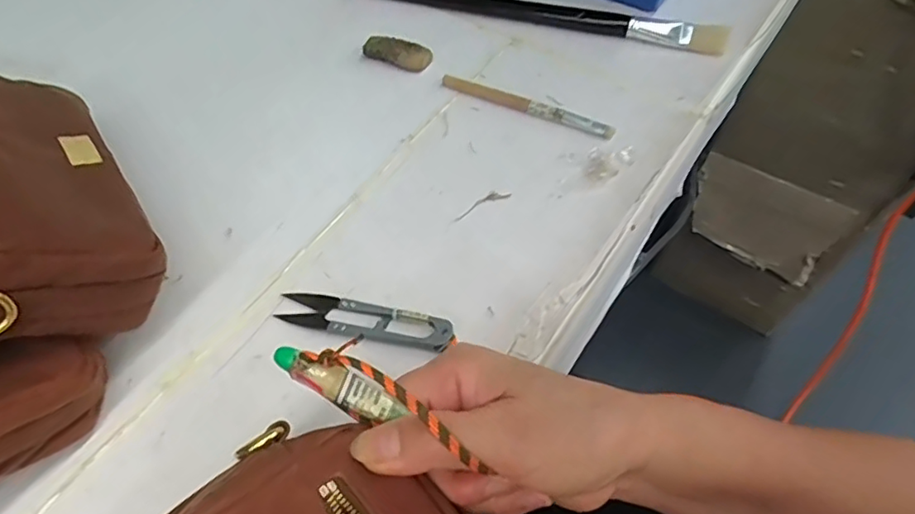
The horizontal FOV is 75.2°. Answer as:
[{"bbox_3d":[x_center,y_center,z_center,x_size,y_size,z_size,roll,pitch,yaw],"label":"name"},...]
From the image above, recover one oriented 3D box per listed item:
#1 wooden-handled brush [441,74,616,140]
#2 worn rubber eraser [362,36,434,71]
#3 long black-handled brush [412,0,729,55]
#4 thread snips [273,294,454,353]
[{"bbox_3d":[0.048,-0.109,0.421,0.130,0.008,0.011,22,61,16],"label":"wooden-handled brush"},{"bbox_3d":[-0.046,-0.158,0.454,0.054,0.009,0.023,26,62,18],"label":"worn rubber eraser"},{"bbox_3d":[0.058,-0.201,0.474,0.300,0.011,0.026,13,59,11],"label":"long black-handled brush"},{"bbox_3d":[-0.052,0.034,0.331,0.100,0.012,0.022,11,58,10],"label":"thread snips"}]

